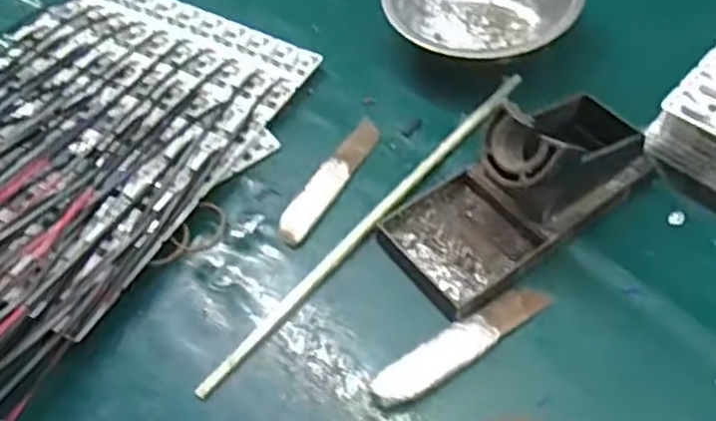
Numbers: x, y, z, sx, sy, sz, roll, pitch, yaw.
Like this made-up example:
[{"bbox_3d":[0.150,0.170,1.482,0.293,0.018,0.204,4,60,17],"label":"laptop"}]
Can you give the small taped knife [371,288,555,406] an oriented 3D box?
[{"bbox_3d":[0.052,0.066,0.366,0.101,0.004,0.021,-32,57,-18],"label":"small taped knife"}]

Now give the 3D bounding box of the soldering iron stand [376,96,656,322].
[{"bbox_3d":[0.087,-0.021,0.391,0.147,0.069,0.073,-33,58,-19],"label":"soldering iron stand"}]

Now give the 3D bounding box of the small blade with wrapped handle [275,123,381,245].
[{"bbox_3d":[-0.017,-0.020,0.442,0.020,0.004,0.102,23,59,20],"label":"small blade with wrapped handle"}]

